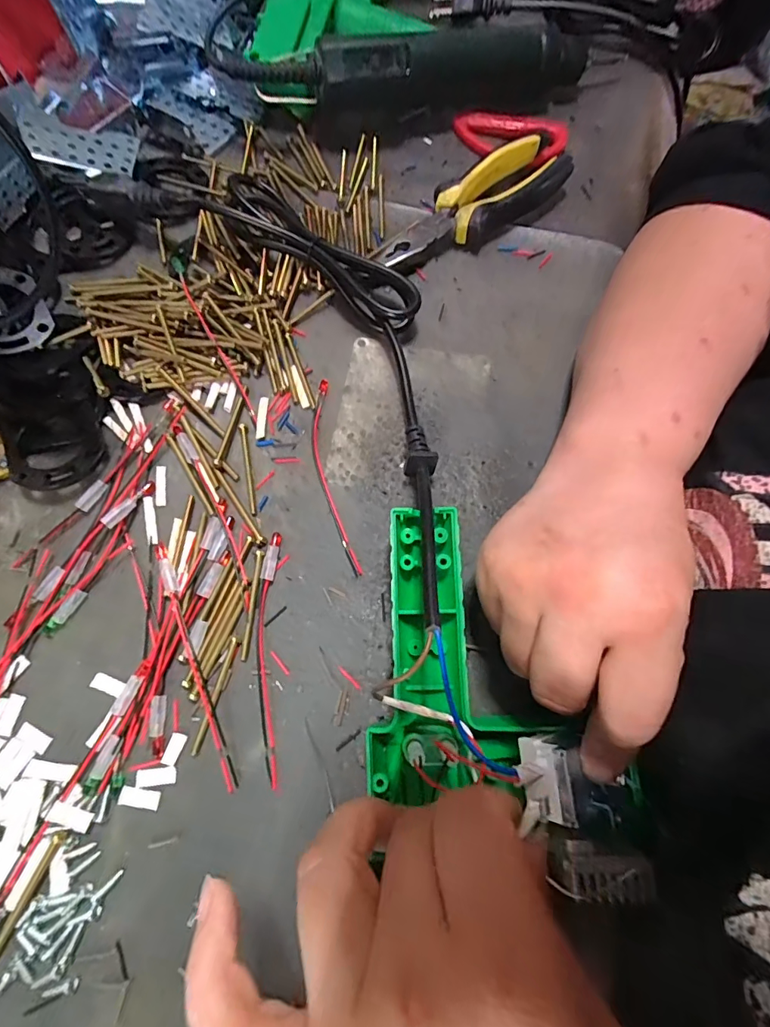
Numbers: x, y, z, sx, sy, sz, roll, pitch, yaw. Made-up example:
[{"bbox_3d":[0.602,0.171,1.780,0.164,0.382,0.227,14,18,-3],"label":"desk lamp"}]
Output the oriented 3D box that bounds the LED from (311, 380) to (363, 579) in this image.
[{"bbox_3d":[-0.032,-0.023,0.257,0.016,0.004,0.120,-10,73,-5],"label":"LED"}]

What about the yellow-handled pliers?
[{"bbox_3d":[0.063,-0.217,0.314,0.152,0.025,0.046,-35,77,-12],"label":"yellow-handled pliers"}]

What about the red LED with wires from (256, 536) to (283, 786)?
[{"bbox_3d":[-0.060,0.070,0.227,0.012,0.004,0.122,-2,73,-3],"label":"red LED with wires"}]

